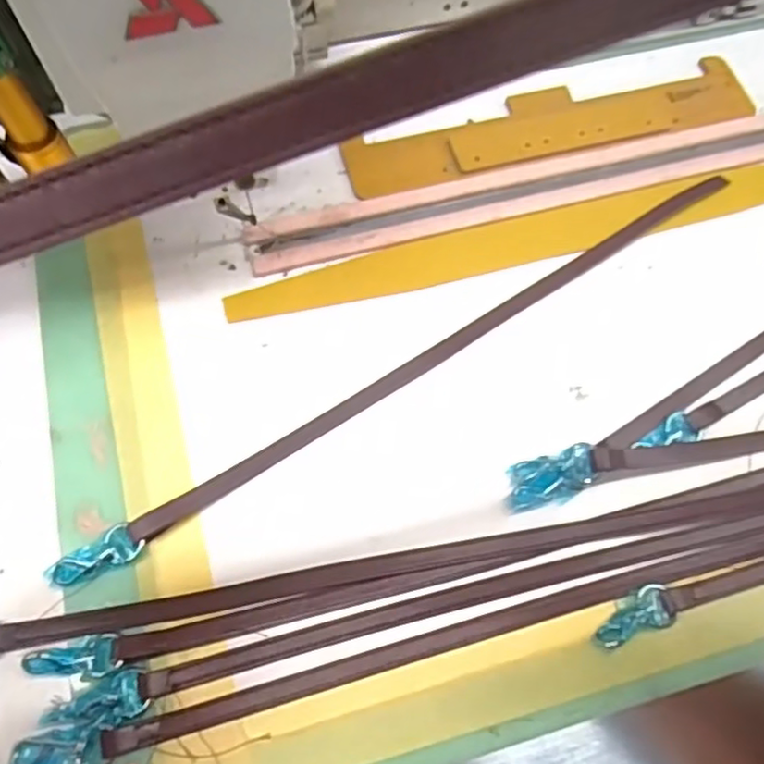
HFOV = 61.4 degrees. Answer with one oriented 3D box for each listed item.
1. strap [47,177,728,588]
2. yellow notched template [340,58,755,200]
[{"bbox_3d":[0.026,-0.016,0.413,0.492,0.013,0.023,-31,71,-13],"label":"strap"},{"bbox_3d":[0.128,-0.200,0.496,0.315,0.008,0.065,-14,67,-6],"label":"yellow notched template"}]

